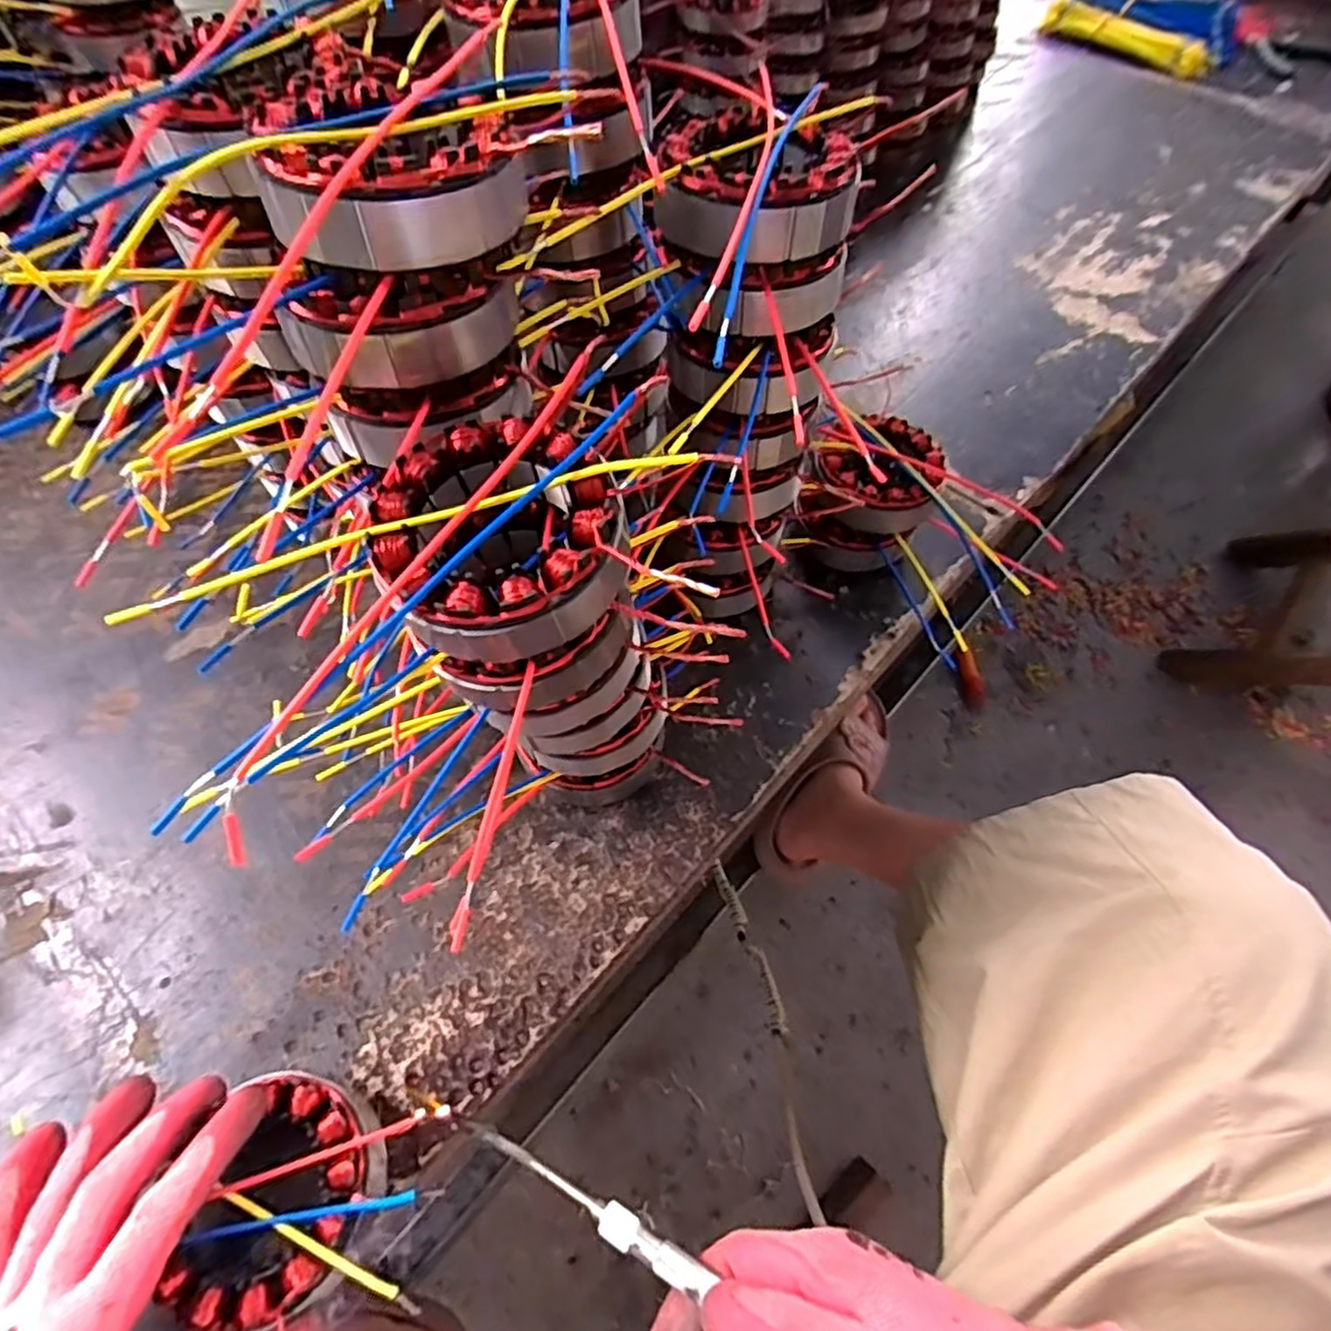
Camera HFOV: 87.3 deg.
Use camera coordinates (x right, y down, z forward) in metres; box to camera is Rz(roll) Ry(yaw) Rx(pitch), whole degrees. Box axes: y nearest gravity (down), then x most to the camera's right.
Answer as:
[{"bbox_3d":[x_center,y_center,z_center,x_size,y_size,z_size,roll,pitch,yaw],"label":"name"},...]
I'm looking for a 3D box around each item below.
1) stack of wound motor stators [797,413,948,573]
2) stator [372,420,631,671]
[{"bbox_3d":[0.146,-0.119,0.496,0.082,0.082,0.088,28,61,17],"label":"stack of wound motor stators"},{"bbox_3d":[-0.059,-0.047,0.243,0.081,0.038,0.085,0,58,0],"label":"stator"}]

